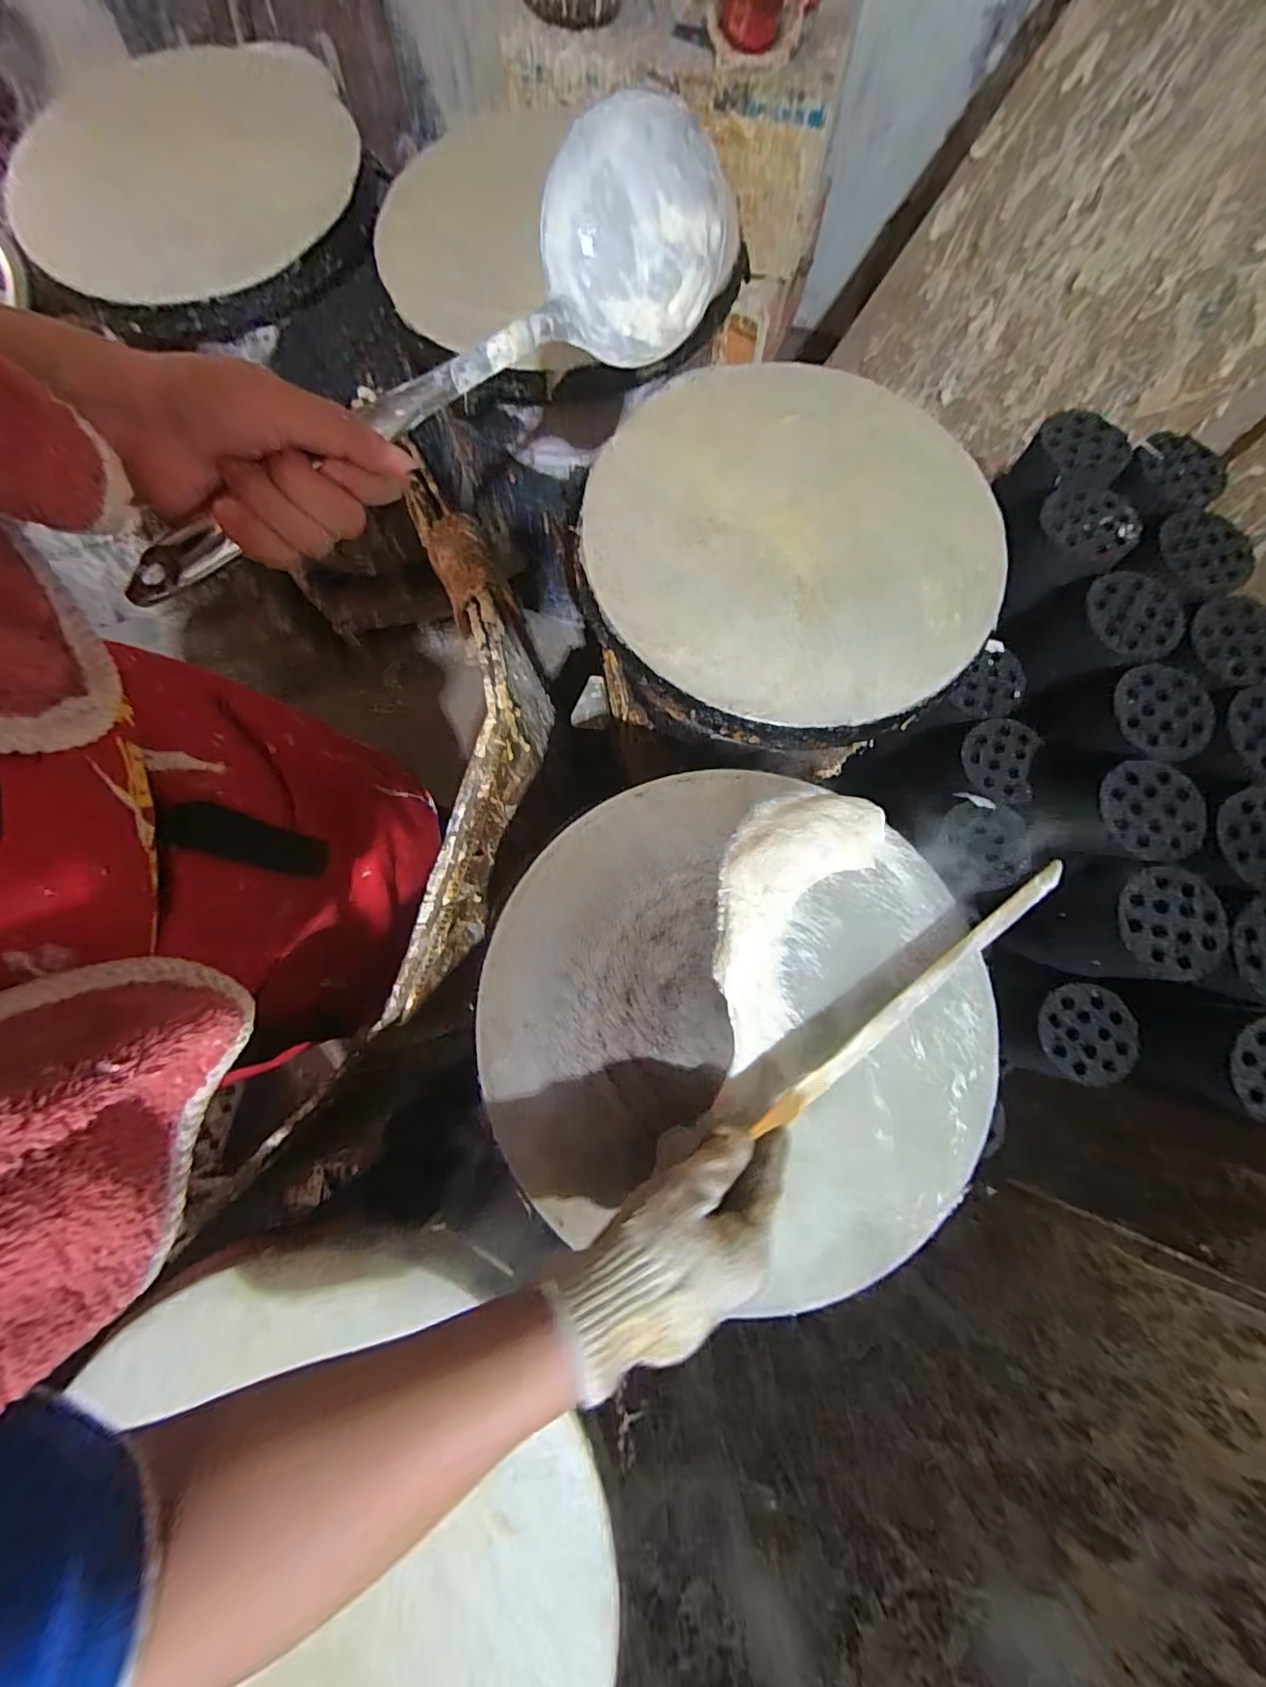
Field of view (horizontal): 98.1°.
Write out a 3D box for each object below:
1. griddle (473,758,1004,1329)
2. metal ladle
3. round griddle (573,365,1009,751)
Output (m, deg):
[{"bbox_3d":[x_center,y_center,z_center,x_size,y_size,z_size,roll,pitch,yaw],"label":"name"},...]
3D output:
[{"bbox_3d":[0.078,0.119,0.402,0.367,0.027,0.339,0,77,0],"label":"griddle"},{"bbox_3d":[-0.099,-0.228,0.273,0.339,0.067,0.093,-40,80,-5],"label":"metal ladle"},{"bbox_3d":[0.141,-0.274,0.505,0.365,0.038,0.374,0,77,0],"label":"round griddle"}]

